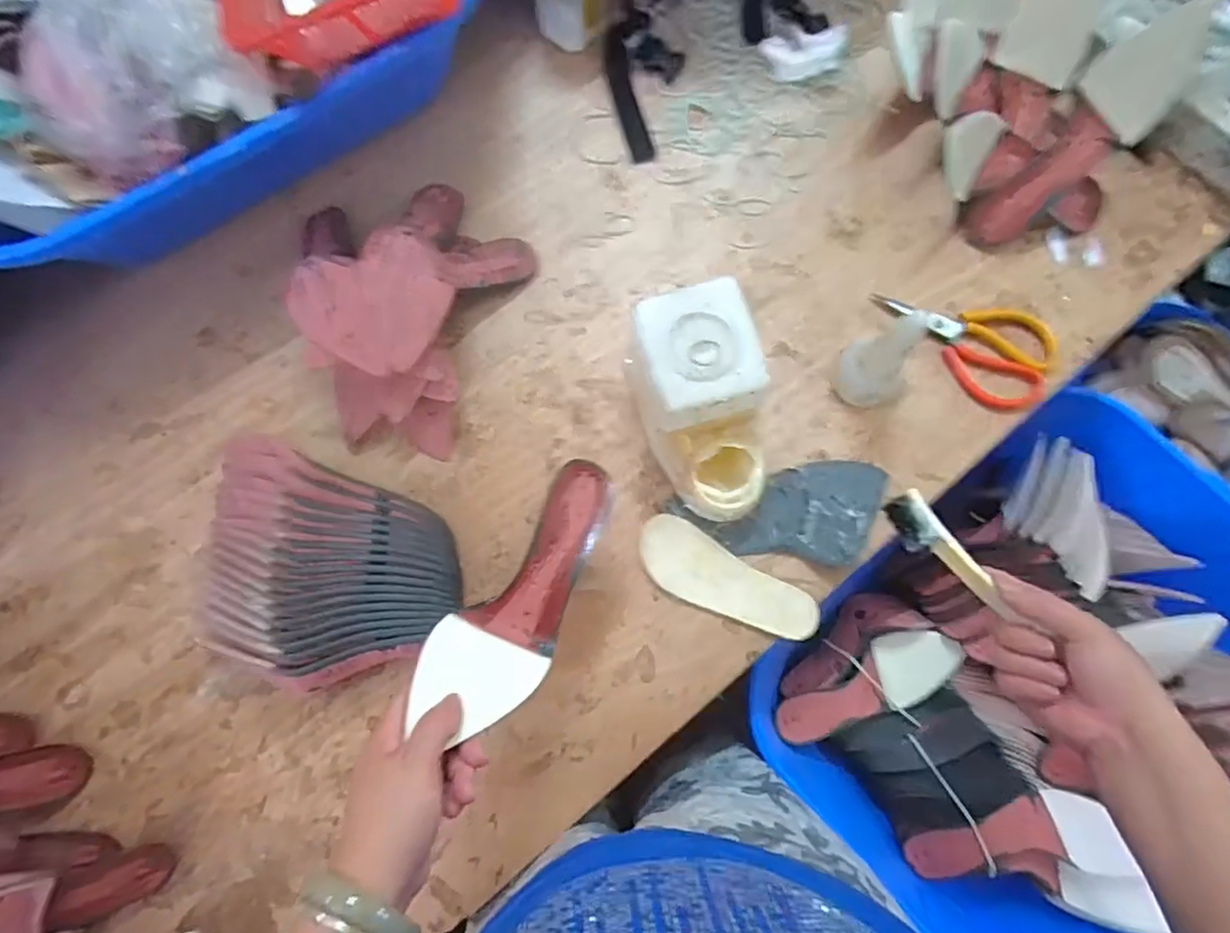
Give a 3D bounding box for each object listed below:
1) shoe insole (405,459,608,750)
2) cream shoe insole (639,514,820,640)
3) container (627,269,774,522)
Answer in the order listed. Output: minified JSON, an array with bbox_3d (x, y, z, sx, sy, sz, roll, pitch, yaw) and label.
[{"bbox_3d":[-0.067,0.094,0.494,0.080,0.058,0.233,27,60,7],"label":"shoe insole"},{"bbox_3d":[0.106,0.114,0.611,0.183,0.006,0.062,31,86,10],"label":"cream shoe insole"},{"bbox_3d":[0.084,-0.054,0.594,0.105,0.121,0.196,-15,78,-2],"label":"container"}]

